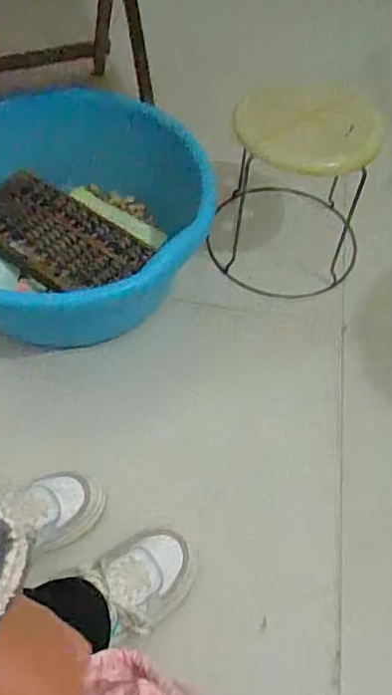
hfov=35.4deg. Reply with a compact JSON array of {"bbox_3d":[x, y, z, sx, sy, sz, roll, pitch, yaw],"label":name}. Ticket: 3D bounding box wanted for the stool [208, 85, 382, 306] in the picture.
[{"bbox_3d":[0.172,-0.292,1.093,0.259,0.265,0.300,9,54,3],"label":"stool"}]

